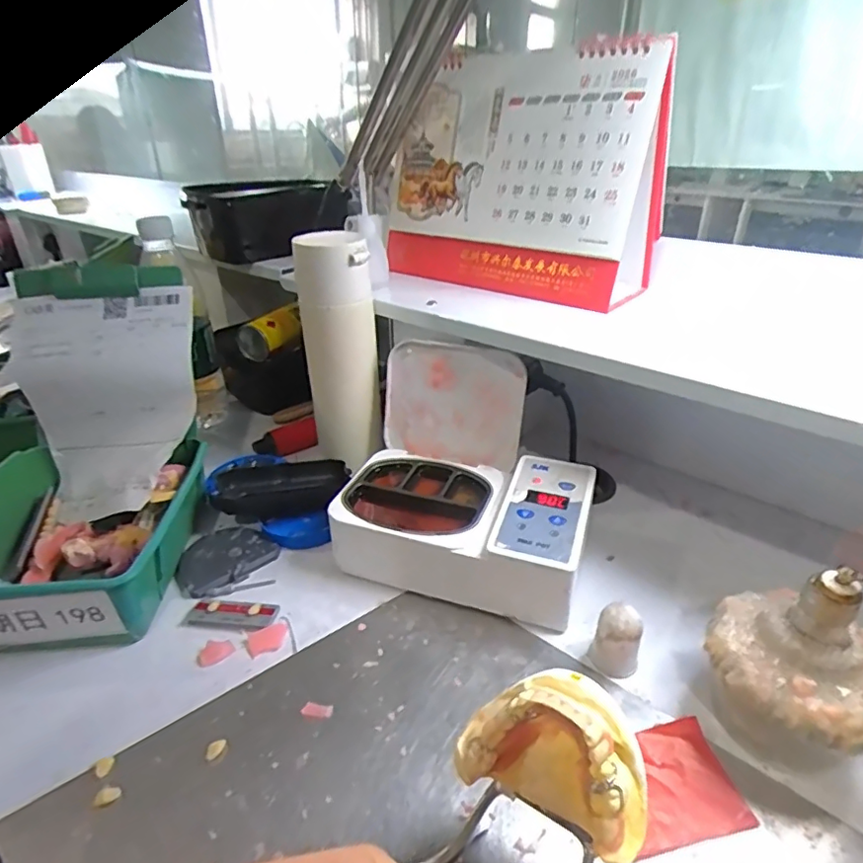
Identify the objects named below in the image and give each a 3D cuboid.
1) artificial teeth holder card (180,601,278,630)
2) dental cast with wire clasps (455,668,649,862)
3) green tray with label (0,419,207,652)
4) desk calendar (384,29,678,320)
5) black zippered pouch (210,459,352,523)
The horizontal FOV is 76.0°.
[{"bbox_3d":[-0.141,0.130,0.390,0.063,0.008,0.024,0,30,0],"label":"artificial teeth holder card"},{"bbox_3d":[0.052,0.133,0.231,0.074,0.055,0.029,14,6,28],"label":"dental cast with wire clasps"},{"bbox_3d":[-0.266,0.083,0.421,0.160,0.072,0.178,-4,30,-6],"label":"green tray with label"},{"bbox_3d":[0.070,-0.228,0.499,0.255,0.182,0.091,22,37,34],"label":"desk calendar"},{"bbox_3d":[-0.134,0.051,0.500,0.117,0.035,0.054,-6,30,-10],"label":"black zippered pouch"}]

